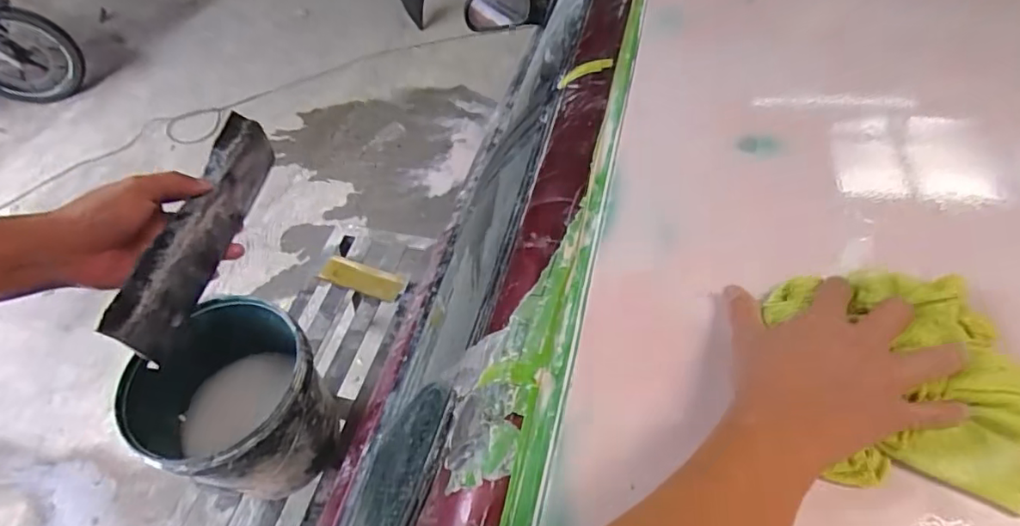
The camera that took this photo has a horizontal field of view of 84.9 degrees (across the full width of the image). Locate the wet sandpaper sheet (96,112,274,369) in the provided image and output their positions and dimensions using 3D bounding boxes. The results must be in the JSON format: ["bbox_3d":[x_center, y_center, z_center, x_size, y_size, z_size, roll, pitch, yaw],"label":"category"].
[{"bbox_3d":[-0.266,-0.028,0.483,0.017,0.074,0.224,10,59,7],"label":"wet sandpaper sheet"}]

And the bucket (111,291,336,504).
[{"bbox_3d":[-0.520,0.273,1.075,0.324,0.292,0.305,0,53,0],"label":"bucket"}]

